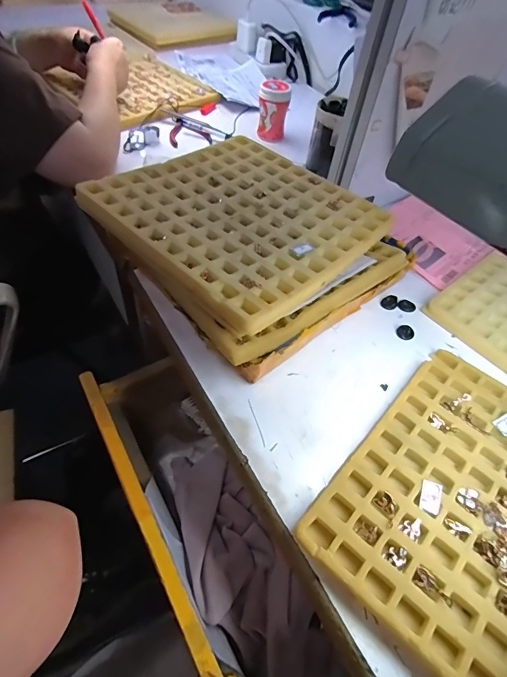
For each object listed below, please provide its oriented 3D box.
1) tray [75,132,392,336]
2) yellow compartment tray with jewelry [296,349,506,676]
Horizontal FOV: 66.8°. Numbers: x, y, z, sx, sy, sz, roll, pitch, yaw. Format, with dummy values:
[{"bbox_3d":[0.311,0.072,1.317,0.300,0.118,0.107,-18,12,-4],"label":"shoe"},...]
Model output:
[{"bbox_3d":[-0.013,-0.146,0.429,0.259,0.028,0.252,38,60,23],"label":"tray"},{"bbox_3d":[0.207,0.146,0.305,0.248,0.022,0.252,37,59,22],"label":"yellow compartment tray with jewelry"}]

